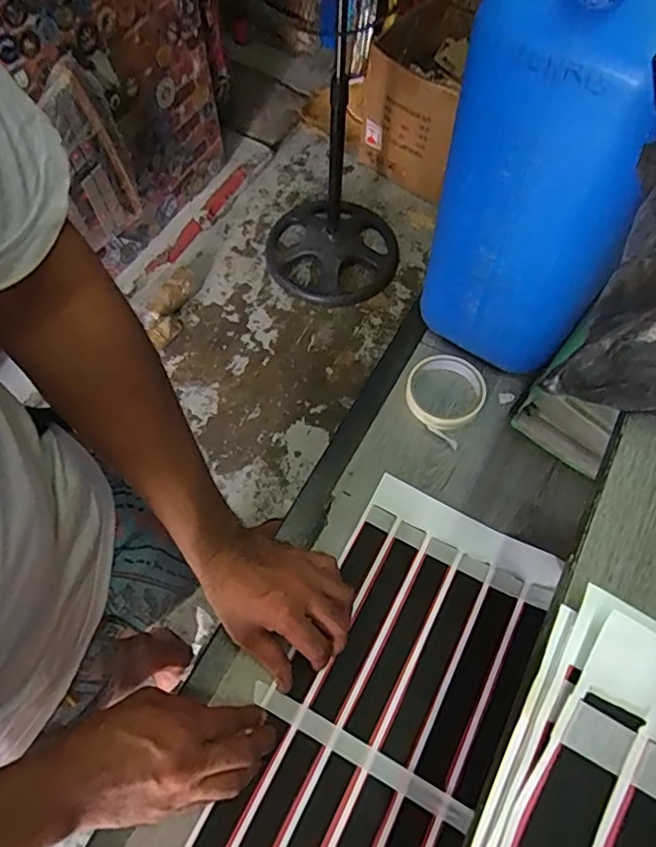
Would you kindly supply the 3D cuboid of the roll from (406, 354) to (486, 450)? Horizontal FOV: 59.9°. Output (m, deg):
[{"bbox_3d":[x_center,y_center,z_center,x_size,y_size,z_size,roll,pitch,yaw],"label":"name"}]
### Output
[{"bbox_3d":[0.136,-0.037,0.667,0.091,0.022,0.102,34,68,15],"label":"roll"}]

